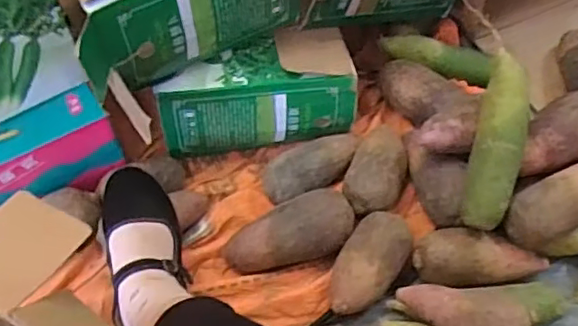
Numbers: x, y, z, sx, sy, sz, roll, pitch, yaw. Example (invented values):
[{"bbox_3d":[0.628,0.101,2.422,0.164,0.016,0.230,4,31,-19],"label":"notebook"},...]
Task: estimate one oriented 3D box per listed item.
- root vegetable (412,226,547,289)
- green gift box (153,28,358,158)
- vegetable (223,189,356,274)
[{"bbox_3d":[0.235,0.116,0.732,0.162,0.050,0.061,-1,57,0],"label":"root vegetable"},{"bbox_3d":[-0.044,-0.098,0.844,0.262,0.128,0.107,-6,57,-3],"label":"green gift box"},{"bbox_3d":[0.000,0.090,0.756,0.164,0.061,0.071,-15,58,-8],"label":"vegetable"}]

